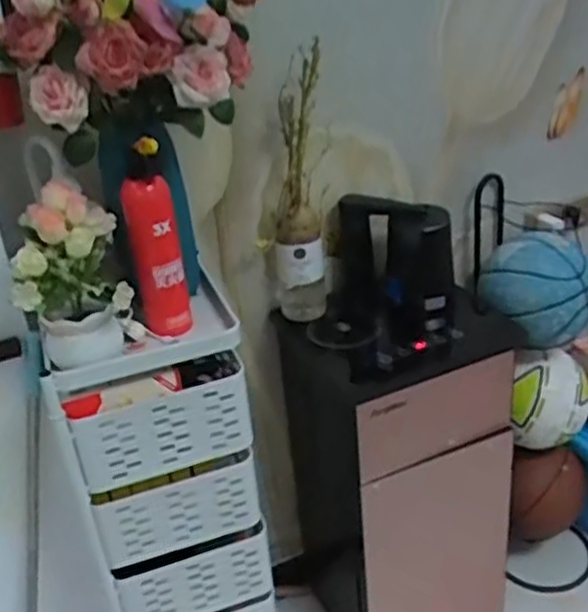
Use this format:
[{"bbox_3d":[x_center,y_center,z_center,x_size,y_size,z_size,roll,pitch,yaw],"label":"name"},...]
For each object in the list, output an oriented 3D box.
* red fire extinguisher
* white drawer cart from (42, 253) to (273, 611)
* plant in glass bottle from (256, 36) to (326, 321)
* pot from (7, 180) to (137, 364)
[{"bbox_3d":[-0.194,-0.092,1.063,0.065,0.285,0.066,-15,30,-16],"label":"red fire extinguisher"},{"bbox_3d":[-0.199,0.412,1.315,0.313,0.859,0.243,-16,30,-18],"label":"white drawer cart"},{"bbox_3d":[-0.002,-0.193,1.352,0.109,0.487,0.093,-5,29,2],"label":"plant in glass bottle"},{"bbox_3d":[-0.290,-0.038,0.999,0.134,0.217,0.117,-11,29,-9],"label":"pot"}]

